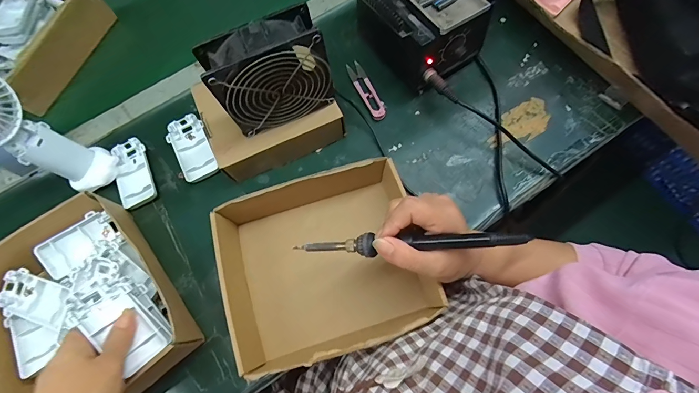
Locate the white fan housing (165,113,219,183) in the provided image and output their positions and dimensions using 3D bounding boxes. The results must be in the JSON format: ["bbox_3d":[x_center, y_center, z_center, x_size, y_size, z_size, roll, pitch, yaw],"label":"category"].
[{"bbox_3d":[-0.215,-0.066,0.478,0.048,0.014,0.096,-31,74,-8],"label":"white fan housing"}]

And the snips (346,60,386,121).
[{"bbox_3d":[0.024,-0.154,0.494,0.023,0.013,0.104,-24,73,-6],"label":"snips"}]

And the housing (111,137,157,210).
[{"bbox_3d":[-0.288,-0.032,0.467,0.046,0.015,0.094,-23,73,-5],"label":"housing"}]

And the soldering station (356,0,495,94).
[{"bbox_3d":[0.087,-0.251,0.446,0.107,0.153,0.182,-39,75,-10],"label":"soldering station"}]

